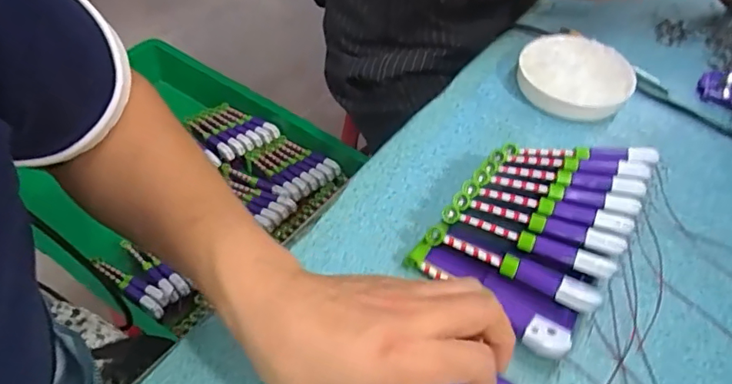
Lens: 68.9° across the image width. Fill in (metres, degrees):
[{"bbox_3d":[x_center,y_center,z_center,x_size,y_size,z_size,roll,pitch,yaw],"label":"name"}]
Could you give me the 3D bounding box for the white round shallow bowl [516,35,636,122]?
[{"bbox_3d":[0.202,-0.113,0.522,0.103,0.032,0.104,3,48,-3],"label":"white round shallow bowl"}]

